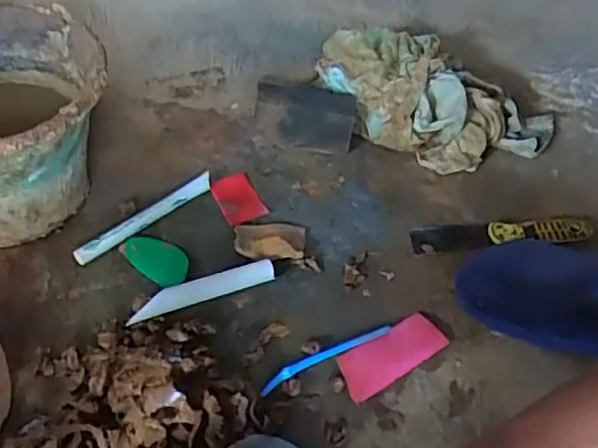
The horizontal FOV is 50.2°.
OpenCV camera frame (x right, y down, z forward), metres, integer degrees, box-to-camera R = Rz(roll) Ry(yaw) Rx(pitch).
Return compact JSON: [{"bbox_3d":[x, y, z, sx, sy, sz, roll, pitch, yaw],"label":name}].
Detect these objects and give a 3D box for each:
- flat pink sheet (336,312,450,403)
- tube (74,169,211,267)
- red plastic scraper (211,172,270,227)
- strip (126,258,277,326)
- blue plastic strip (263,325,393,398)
[{"bbox_3d":[0.086,0.119,0.589,0.108,0.006,0.044,-25,62,-24],"label":"flat pink sheet"},{"bbox_3d":[-0.164,-0.009,0.688,0.171,0.014,0.020,-34,57,-30],"label":"tube"},{"bbox_3d":[-0.070,-0.032,0.720,0.050,0.010,0.073,-19,50,-20],"label":"red plastic scraper"},{"bbox_3d":[-0.091,0.062,0.613,0.144,0.024,0.007,-17,19,-24],"label":"strip"},{"bbox_3d":[0.025,0.119,0.579,0.134,0.004,0.013,-22,67,-20],"label":"blue plastic strip"}]

